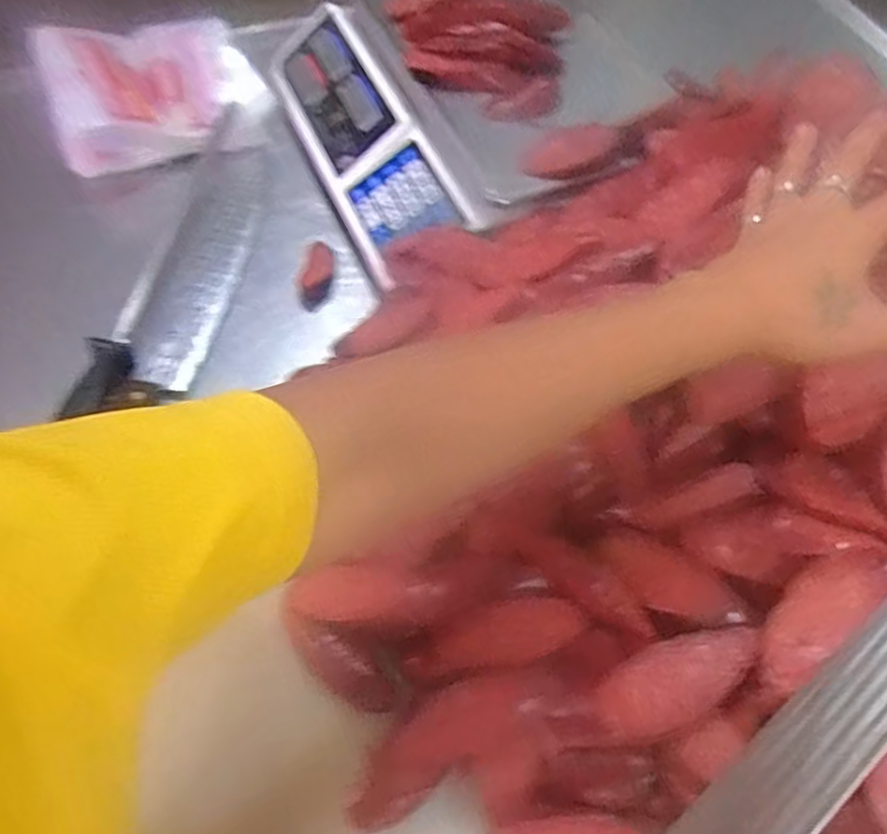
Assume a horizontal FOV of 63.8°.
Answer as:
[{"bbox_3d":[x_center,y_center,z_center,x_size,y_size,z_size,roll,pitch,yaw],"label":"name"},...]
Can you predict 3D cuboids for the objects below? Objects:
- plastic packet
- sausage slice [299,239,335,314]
[{"bbox_3d":[-0.275,-0.317,0.677,0.193,0.059,0.148,-23,63,-16],"label":"plastic packet"},{"bbox_3d":[-0.109,-0.126,0.621,0.029,0.015,0.071,2,59,-2],"label":"sausage slice"}]

